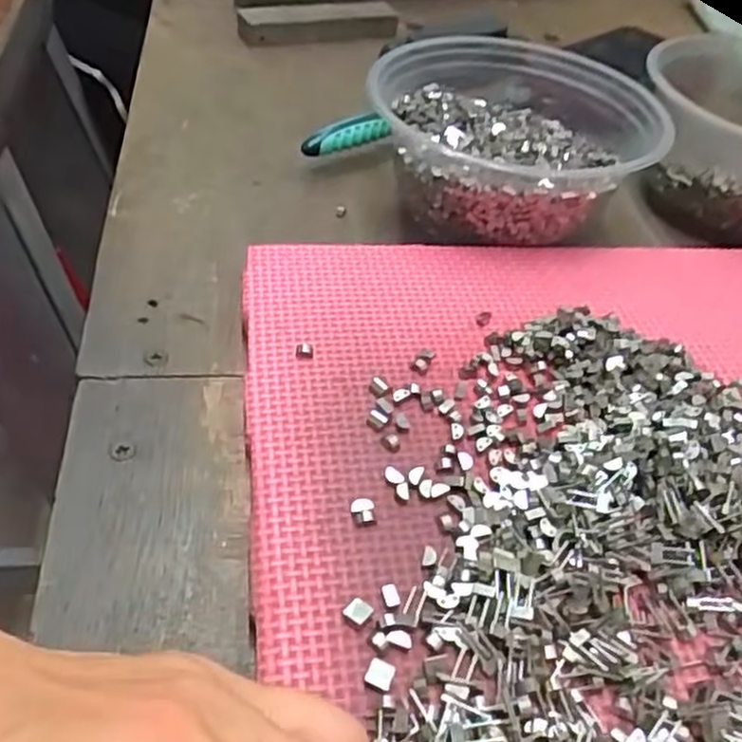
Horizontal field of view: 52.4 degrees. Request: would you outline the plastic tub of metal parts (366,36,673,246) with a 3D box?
[{"bbox_3d":[0.068,-0.120,0.365,0.131,0.045,0.132,0,45,0],"label":"plastic tub of metal parts"}]

